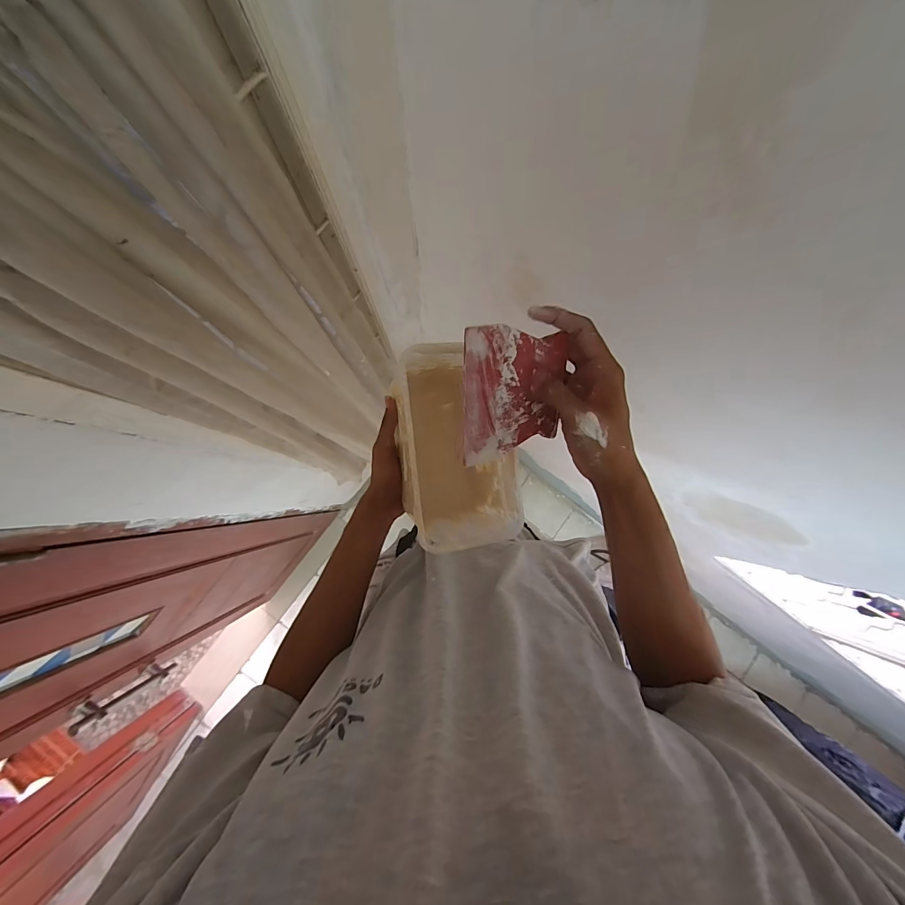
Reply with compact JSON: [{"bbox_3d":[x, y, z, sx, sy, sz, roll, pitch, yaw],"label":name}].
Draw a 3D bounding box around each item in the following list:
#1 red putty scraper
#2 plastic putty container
[{"bbox_3d":[0.056,-0.053,0.345,0.101,0.004,0.118,-13,119,-21],"label":"red putty scraper"},{"bbox_3d":[0.004,-0.004,0.422,0.111,0.133,0.195,-8,84,-2],"label":"plastic putty container"}]

